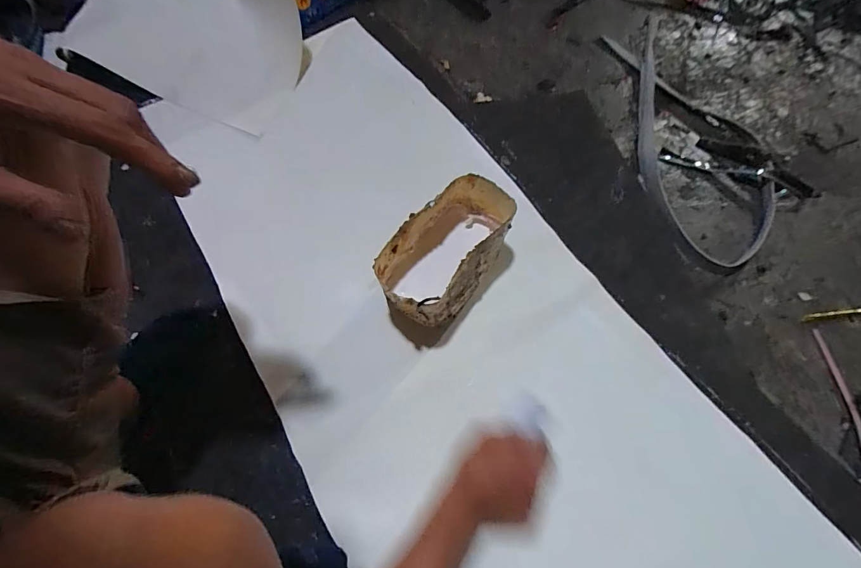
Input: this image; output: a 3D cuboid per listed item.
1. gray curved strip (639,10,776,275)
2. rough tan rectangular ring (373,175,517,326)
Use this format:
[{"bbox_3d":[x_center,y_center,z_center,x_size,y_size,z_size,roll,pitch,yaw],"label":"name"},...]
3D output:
[{"bbox_3d":[0.453,-0.292,0.740,0.189,0.030,0.581,-9,67,-3],"label":"gray curved strip"},{"bbox_3d":[0.020,-0.040,0.559,0.119,0.126,0.206,35,69,16],"label":"rough tan rectangular ring"}]

